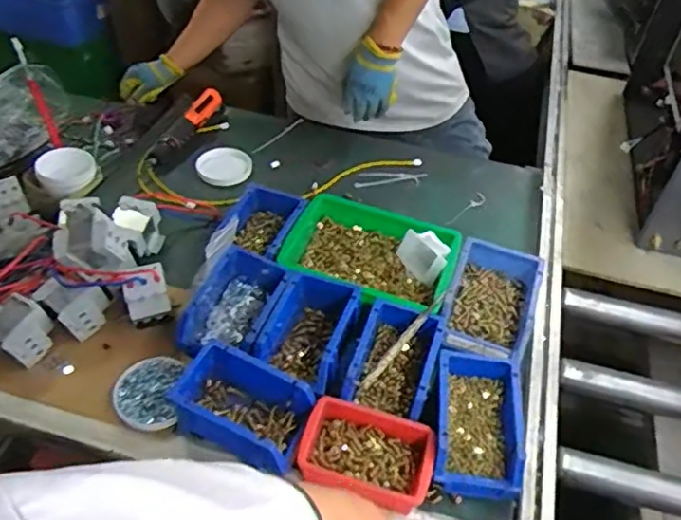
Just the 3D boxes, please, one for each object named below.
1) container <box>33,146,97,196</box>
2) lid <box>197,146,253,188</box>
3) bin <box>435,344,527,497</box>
[{"bbox_3d":[-0.473,-0.155,1.045,0.096,0.032,0.085,-23,52,-24],"label":"container"},{"bbox_3d":[-0.217,-0.174,1.137,0.100,0.014,0.092,1,56,-2],"label":"lid"},{"bbox_3d":[0.167,0.200,0.749,0.105,0.059,0.169,7,46,3],"label":"bin"}]

